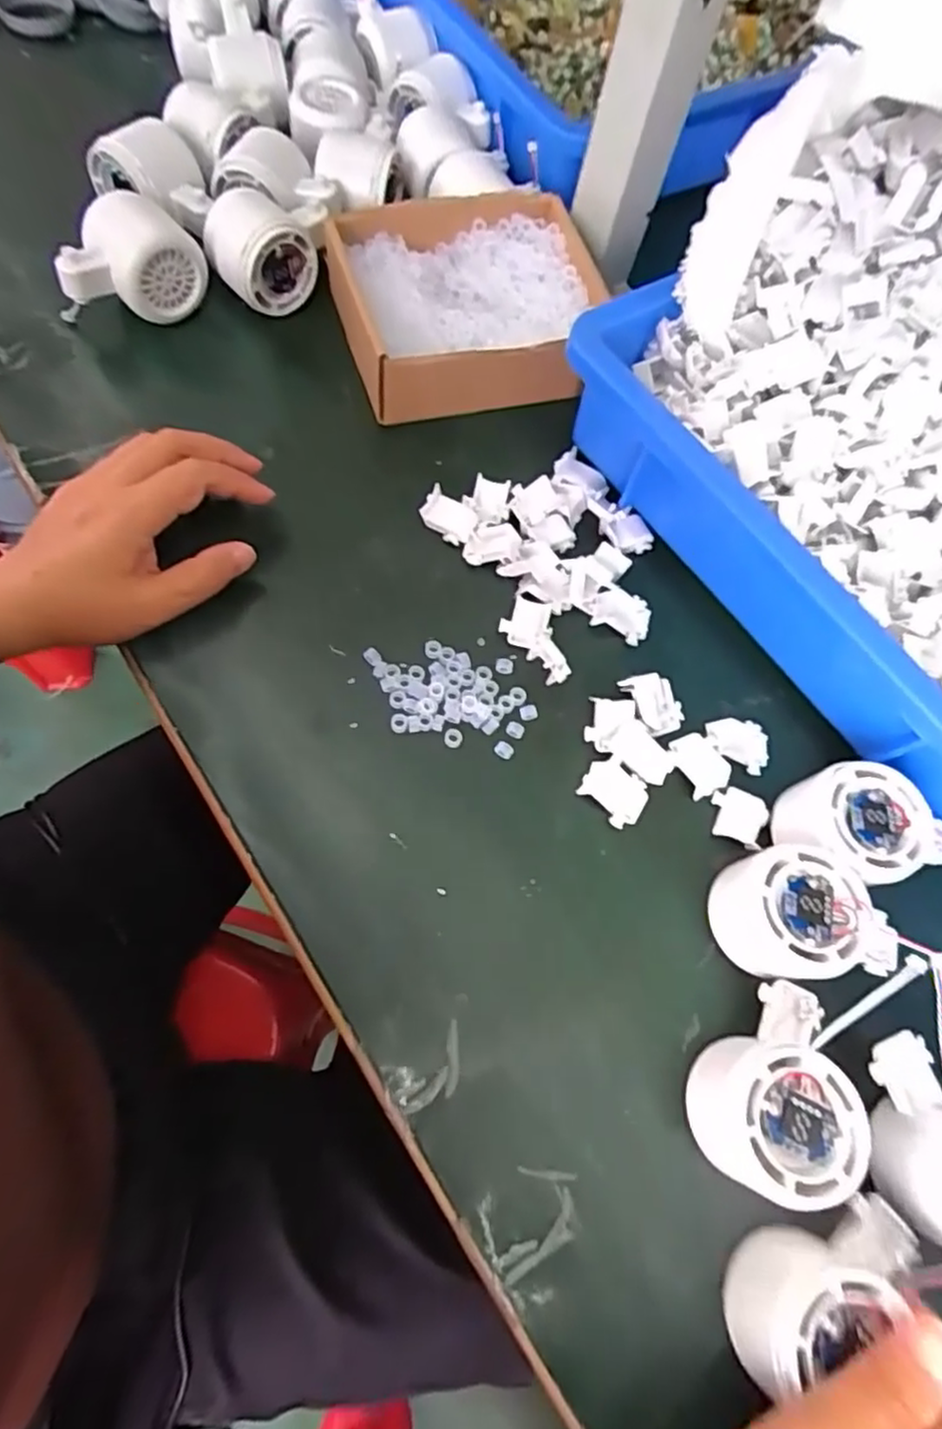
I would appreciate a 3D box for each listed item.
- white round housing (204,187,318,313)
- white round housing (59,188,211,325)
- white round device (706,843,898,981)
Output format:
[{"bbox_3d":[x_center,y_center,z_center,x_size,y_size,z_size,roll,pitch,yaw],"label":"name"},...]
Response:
[{"bbox_3d":[-0.142,-0.307,0.450,0.058,0.050,0.058,-30,75,-17],"label":"white round housing"},{"bbox_3d":[-0.219,-0.286,0.433,0.092,0.055,0.056,-20,72,-15],"label":"white round housing"},{"bbox_3d":[0.151,0.096,0.323,0.065,0.045,0.061,3,68,-7],"label":"white round device"}]

